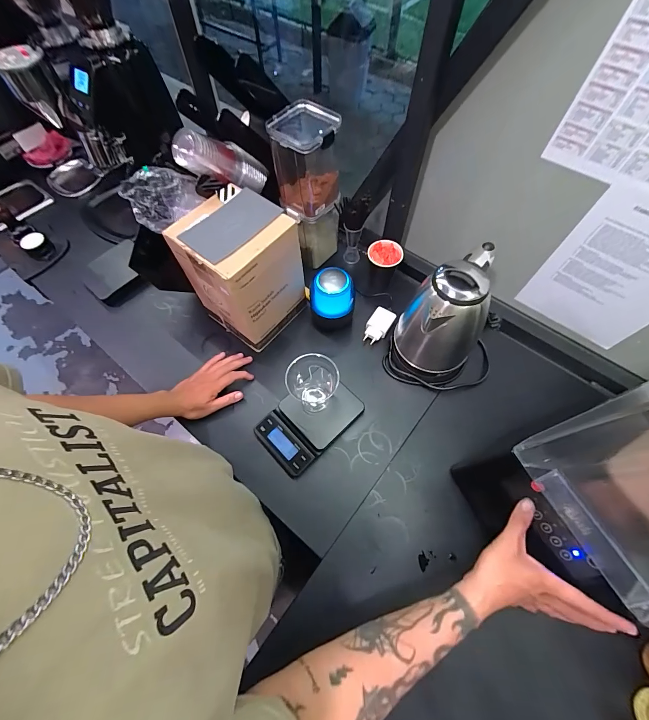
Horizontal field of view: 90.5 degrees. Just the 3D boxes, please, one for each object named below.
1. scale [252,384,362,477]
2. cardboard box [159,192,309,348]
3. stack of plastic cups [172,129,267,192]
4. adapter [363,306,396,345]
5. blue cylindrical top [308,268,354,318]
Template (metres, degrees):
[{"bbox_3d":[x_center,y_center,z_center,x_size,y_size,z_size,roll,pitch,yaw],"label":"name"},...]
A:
[{"bbox_3d":[-0.030,0.118,0.638,0.193,0.036,0.124,-40,70,-17],"label":"scale"},{"bbox_3d":[-0.160,-0.175,0.658,0.165,0.249,0.173,31,68,15],"label":"cardboard box"},{"bbox_3d":[-0.191,-0.377,0.614,0.055,0.066,0.215,37,29,17],"label":"stack of plastic cups"},{"bbox_3d":[0.123,-0.077,0.735,0.050,0.020,0.086,30,68,15],"label":"adapter"},{"bbox_3d":[0.017,-0.138,0.671,0.089,0.068,0.072,7,64,5],"label":"blue cylindrical top"}]

